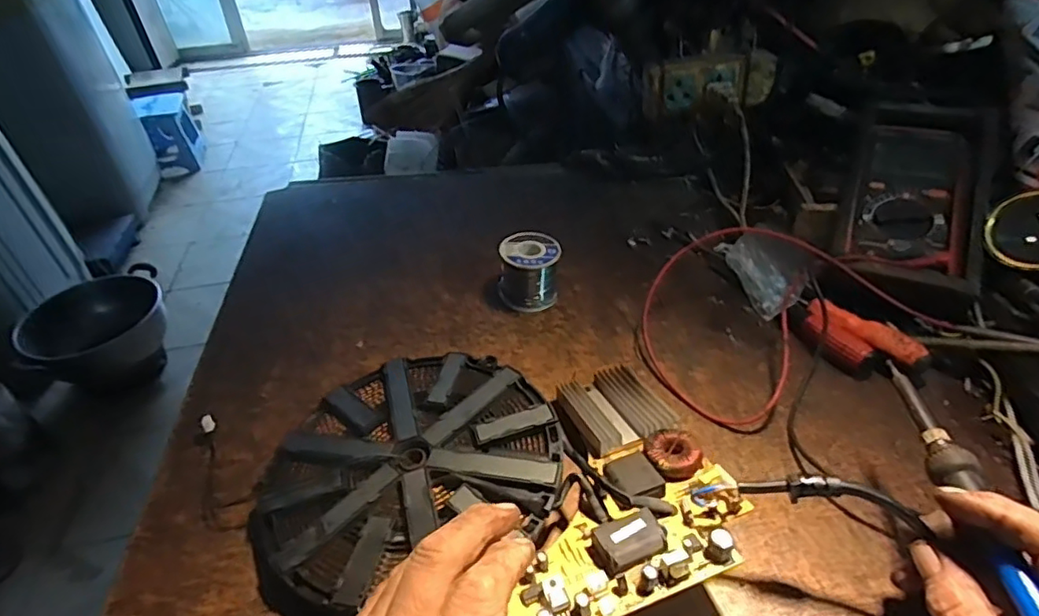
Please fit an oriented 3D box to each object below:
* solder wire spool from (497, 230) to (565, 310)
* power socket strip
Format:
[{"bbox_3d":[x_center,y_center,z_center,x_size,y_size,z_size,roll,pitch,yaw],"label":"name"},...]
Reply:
[{"bbox_3d":[0.009,-0.032,0.516,0.051,0.053,0.051,5,40,8],"label":"solder wire spool"},{"bbox_3d":[0.201,-0.238,0.610,0.132,0.052,0.031,-6,40,-5],"label":"power socket strip"}]

